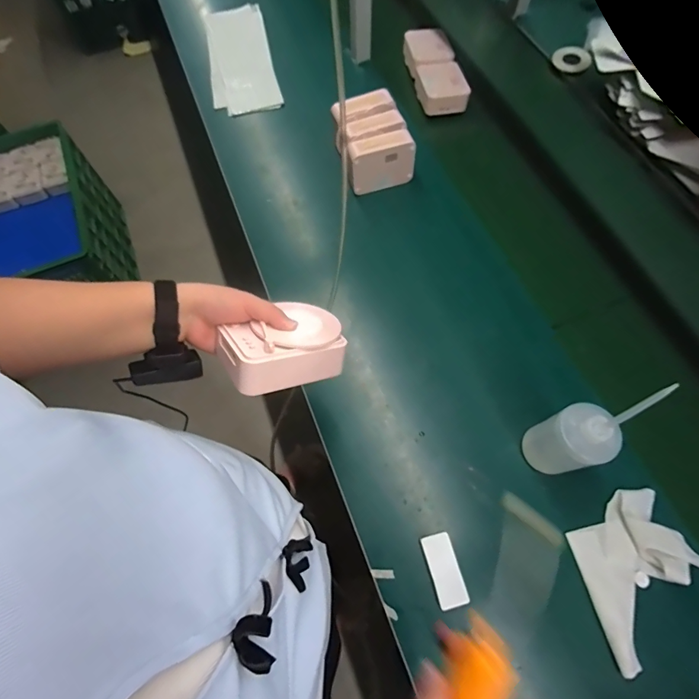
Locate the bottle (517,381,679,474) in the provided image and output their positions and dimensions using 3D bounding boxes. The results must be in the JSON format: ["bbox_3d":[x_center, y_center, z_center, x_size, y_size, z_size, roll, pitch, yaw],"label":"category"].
[{"bbox_3d":[0.307,0.113,0.525,0.080,0.239,0.075,-1,67,2],"label":"bottle"}]

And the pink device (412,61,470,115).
[{"bbox_3d":[0.211,-0.597,0.916,0.108,0.042,0.130,-7,67,-1],"label":"pink device"}]

